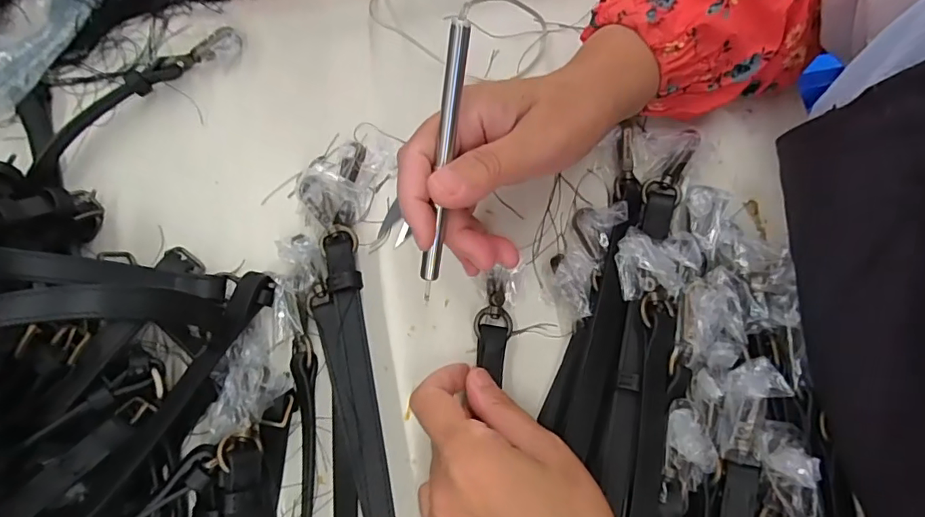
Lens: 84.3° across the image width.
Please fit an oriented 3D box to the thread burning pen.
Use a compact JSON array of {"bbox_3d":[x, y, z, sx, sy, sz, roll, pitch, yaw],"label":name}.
[{"bbox_3d":[-0.010,-0.041,0.249,0.012,0.010,0.136,8,115,3],"label":"thread burning pen"}]

